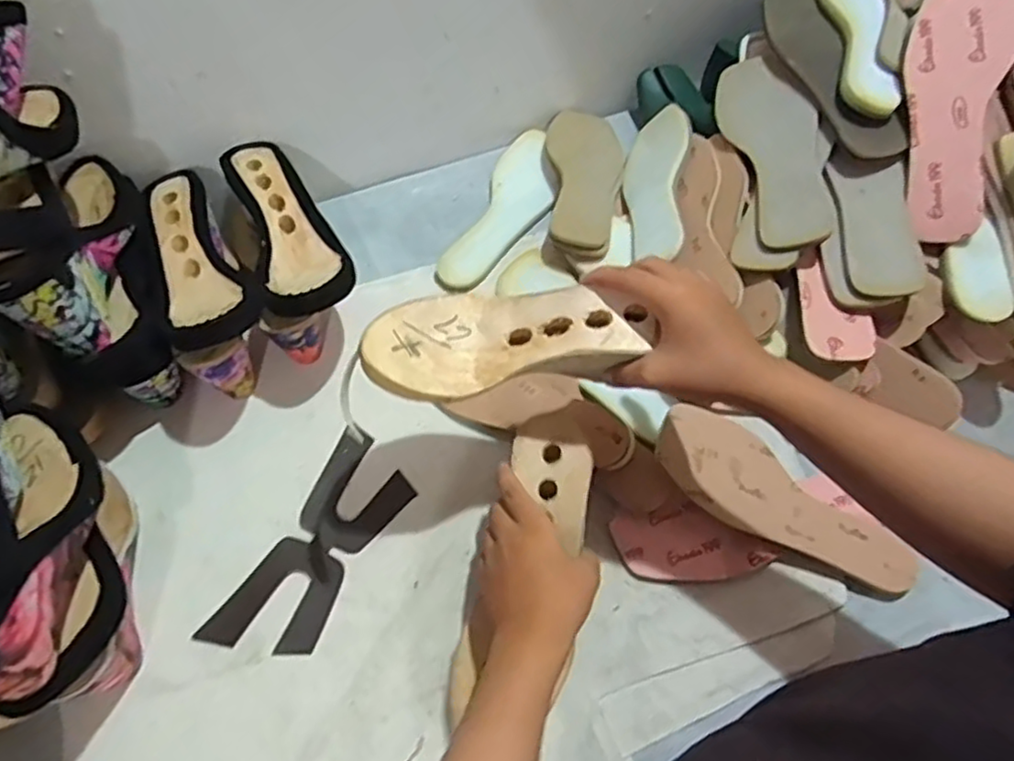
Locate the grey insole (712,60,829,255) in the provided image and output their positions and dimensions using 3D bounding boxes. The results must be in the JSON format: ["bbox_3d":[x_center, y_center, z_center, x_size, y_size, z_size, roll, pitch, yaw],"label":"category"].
[{"bbox_3d":[0.253,-0.222,0.638,0.074,0.022,0.233,-23,58,26],"label":"grey insole"}]

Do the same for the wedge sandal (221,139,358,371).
[{"bbox_3d":[-0.207,-0.132,0.672,0.086,0.107,0.223,-18,63,-9],"label":"wedge sandal"}]

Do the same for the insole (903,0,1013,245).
[{"bbox_3d":[0.385,-0.239,0.586,0.084,0.022,0.229,13,99,23],"label":"insole"}]

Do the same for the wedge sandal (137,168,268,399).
[{"bbox_3d":[-0.294,-0.090,0.658,0.085,0.124,0.222,-30,65,-14],"label":"wedge sandal"}]

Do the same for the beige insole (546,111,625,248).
[{"bbox_3d":[0.088,-0.224,0.735,0.082,0.018,0.226,7,55,-8],"label":"beige insole"}]

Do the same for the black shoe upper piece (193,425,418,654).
[{"bbox_3d":[-0.164,0.145,0.591,0.086,0.008,0.210,27,66,14],"label":"black shoe upper piece"}]

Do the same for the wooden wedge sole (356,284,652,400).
[{"bbox_3d":[-0.006,-0.031,0.488,0.185,0.041,0.081,-4,62,0],"label":"wooden wedge sole"}]

